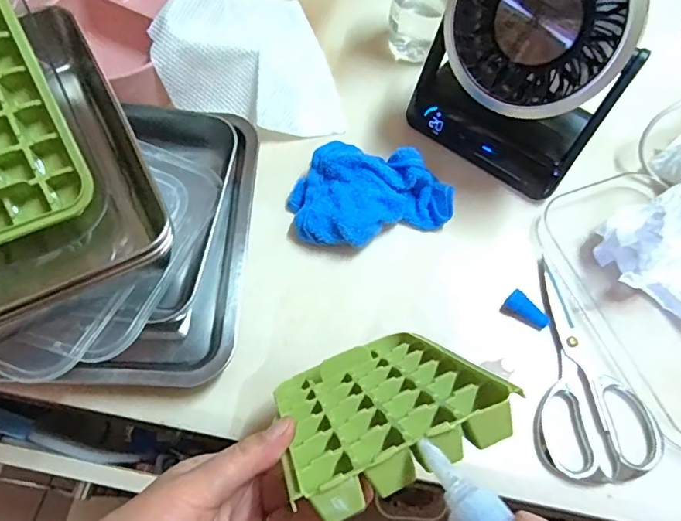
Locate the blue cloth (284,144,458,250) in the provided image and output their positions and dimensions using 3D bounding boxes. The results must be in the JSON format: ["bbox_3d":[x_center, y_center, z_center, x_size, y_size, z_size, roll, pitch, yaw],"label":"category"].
[{"bbox_3d":[0.025,-0.068,0.476,0.143,0.039,0.097,-15,64,-9],"label":"blue cloth"}]

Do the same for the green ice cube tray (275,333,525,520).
[{"bbox_3d":[0.022,0.083,0.300,0.110,0.159,0.021,-21,96,-7],"label":"green ice cube tray"}]

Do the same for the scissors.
[{"bbox_3d":[0.200,0.083,0.426,0.088,0.006,0.172,3,63,0],"label":"scissors"}]

